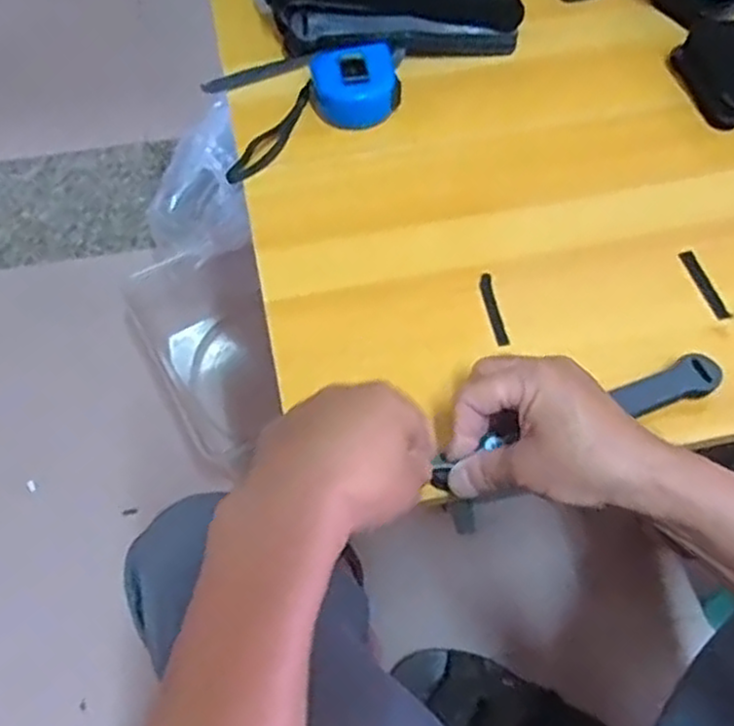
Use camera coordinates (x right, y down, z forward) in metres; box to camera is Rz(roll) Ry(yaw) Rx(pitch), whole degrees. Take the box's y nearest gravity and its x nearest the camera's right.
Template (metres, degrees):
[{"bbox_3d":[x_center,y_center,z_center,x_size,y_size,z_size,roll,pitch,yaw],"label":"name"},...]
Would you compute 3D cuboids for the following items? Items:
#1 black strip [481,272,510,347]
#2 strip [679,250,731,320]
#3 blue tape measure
[{"bbox_3d":[0.089,-0.038,0.525,0.010,0.004,0.058,-5,66,-11],"label":"black strip"},{"bbox_3d":[0.241,-0.056,0.533,0.011,0.004,0.060,-12,60,-7],"label":"strip"},{"bbox_3d":[-0.044,-0.203,0.606,0.167,0.031,0.070,-38,65,-5],"label":"blue tape measure"}]

